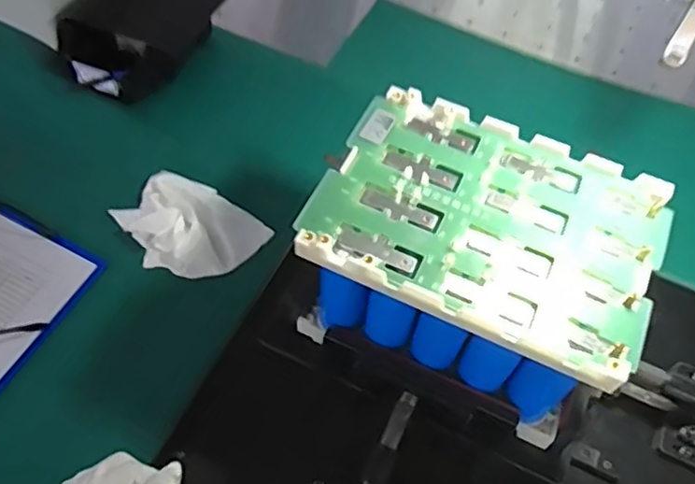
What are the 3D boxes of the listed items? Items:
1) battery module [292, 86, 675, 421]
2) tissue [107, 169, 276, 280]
[{"bbox_3d":[0.101,0.011,0.514,0.246,0.115,0.180,23,59,11],"label":"battery module"},{"bbox_3d":[-0.159,-0.015,0.640,0.135,0.044,0.097,24,59,12],"label":"tissue"}]

